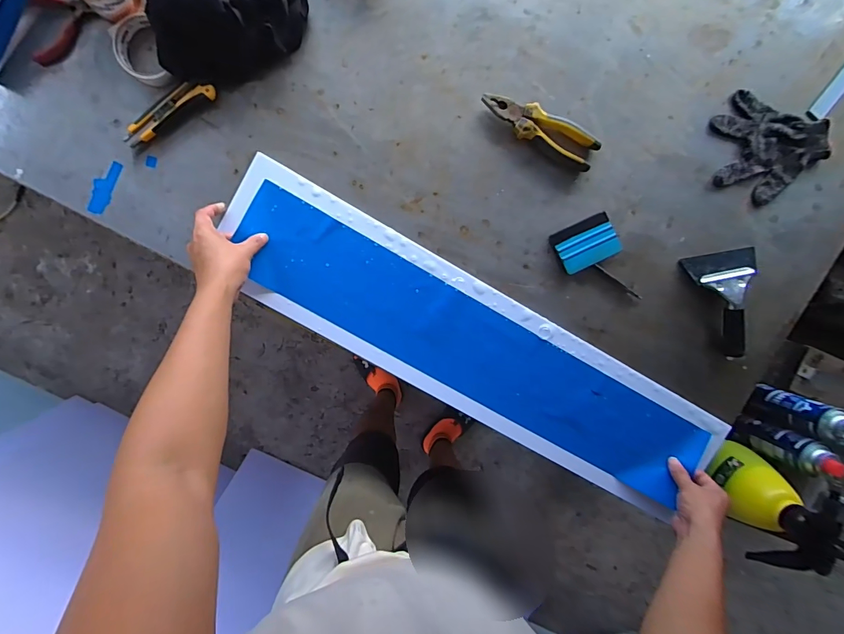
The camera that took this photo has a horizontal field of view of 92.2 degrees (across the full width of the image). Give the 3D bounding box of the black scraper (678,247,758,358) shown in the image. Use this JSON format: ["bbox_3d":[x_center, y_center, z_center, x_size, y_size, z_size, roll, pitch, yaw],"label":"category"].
[{"bbox_3d":[0.499,-0.019,0.669,0.120,0.035,0.175,-7,97,-2],"label":"black scraper"}]

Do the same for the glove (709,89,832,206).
[{"bbox_3d":[0.551,-0.260,0.648,0.189,0.020,0.144,19,96,-5],"label":"glove"}]

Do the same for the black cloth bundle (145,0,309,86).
[{"bbox_3d":[-0.276,-0.430,0.558,0.220,0.080,0.164,-28,98,1],"label":"black cloth bundle"}]

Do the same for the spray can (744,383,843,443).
[{"bbox_3d":[0.748,0.192,0.809,0.058,0.167,0.070,16,96,-5],"label":"spray can"}]

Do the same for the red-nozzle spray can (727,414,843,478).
[{"bbox_3d":[0.720,0.257,0.811,0.060,0.189,0.066,0,97,-3],"label":"red-nozzle spray can"}]

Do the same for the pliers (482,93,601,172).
[{"bbox_3d":[0.181,-0.291,0.622,0.189,0.026,0.055,26,95,-6],"label":"pliers"}]

